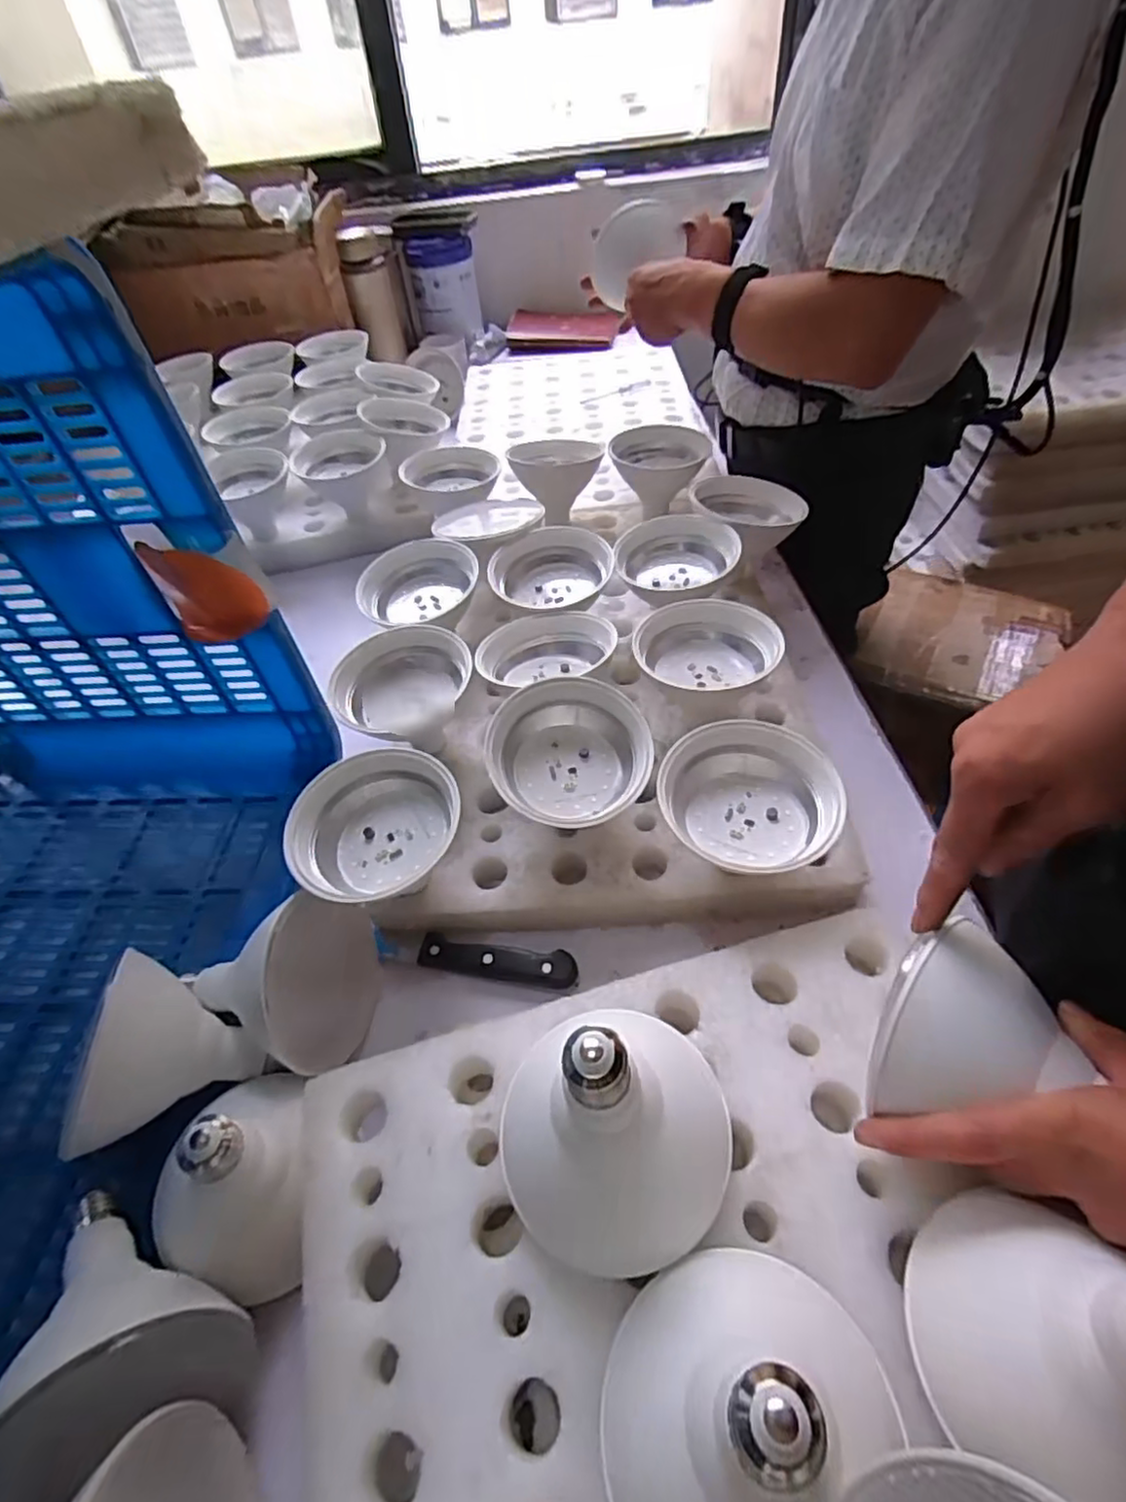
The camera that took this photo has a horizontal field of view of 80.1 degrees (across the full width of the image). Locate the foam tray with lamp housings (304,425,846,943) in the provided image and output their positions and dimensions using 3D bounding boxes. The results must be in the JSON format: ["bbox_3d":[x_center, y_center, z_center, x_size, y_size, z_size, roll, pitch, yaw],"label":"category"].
[{"bbox_3d":[0.023,-0.097,0.625,0.395,0.116,0.541,-1,48,5],"label":"foam tray with lamp housings"}]

